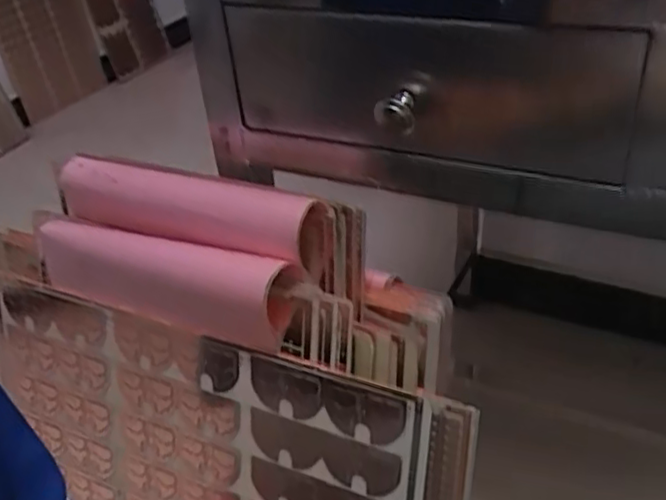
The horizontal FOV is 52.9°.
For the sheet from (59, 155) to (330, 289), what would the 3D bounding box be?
[{"bbox_3d":[-0.107,-0.027,0.480,0.211,0.054,0.038,12,39,25],"label":"sheet"}]

